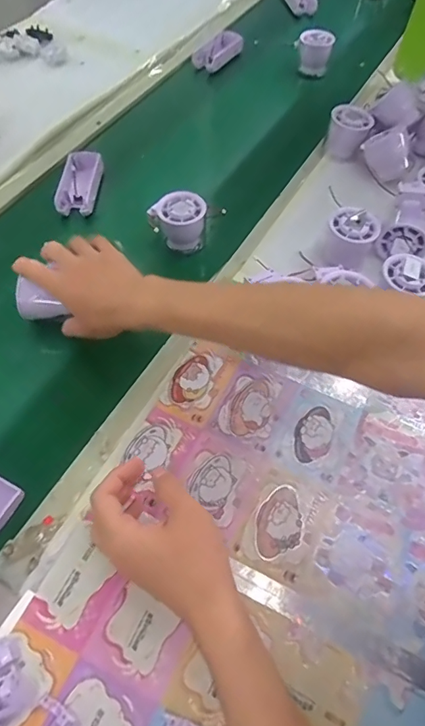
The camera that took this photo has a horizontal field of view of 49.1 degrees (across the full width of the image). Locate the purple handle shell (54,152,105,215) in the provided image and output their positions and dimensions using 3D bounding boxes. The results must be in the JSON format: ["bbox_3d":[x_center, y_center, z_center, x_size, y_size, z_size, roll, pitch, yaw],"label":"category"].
[{"bbox_3d":[-0.182,-0.248,0.637,0.052,0.021,0.103,3,57,0],"label":"purple handle shell"}]

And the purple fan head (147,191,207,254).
[{"bbox_3d":[-0.044,-0.173,0.586,0.066,0.064,0.048,0,57,-2],"label":"purple fan head"}]

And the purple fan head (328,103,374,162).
[{"bbox_3d":[0.194,-0.327,0.670,0.058,0.057,0.058,13,57,7],"label":"purple fan head"}]

